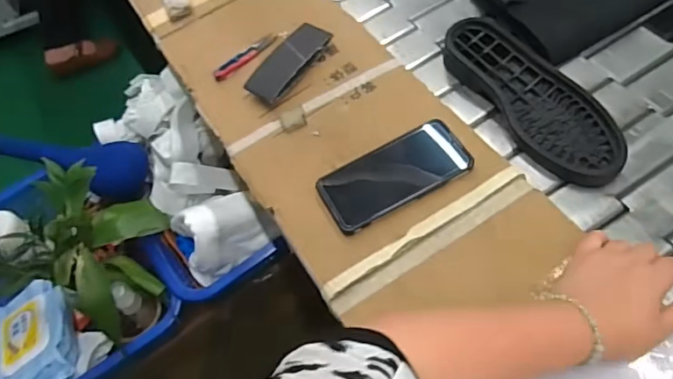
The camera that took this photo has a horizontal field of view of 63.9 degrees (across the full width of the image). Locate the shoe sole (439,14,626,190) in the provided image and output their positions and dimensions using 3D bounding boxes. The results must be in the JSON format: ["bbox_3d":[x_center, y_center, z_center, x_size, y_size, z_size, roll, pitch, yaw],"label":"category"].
[{"bbox_3d":[0.237,-0.115,0.659,0.096,0.035,0.268,-26,60,-12],"label":"shoe sole"}]

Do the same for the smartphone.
[{"bbox_3d":[0.062,-0.018,0.602,0.163,0.008,0.080,-30,62,-4],"label":"smartphone"}]

